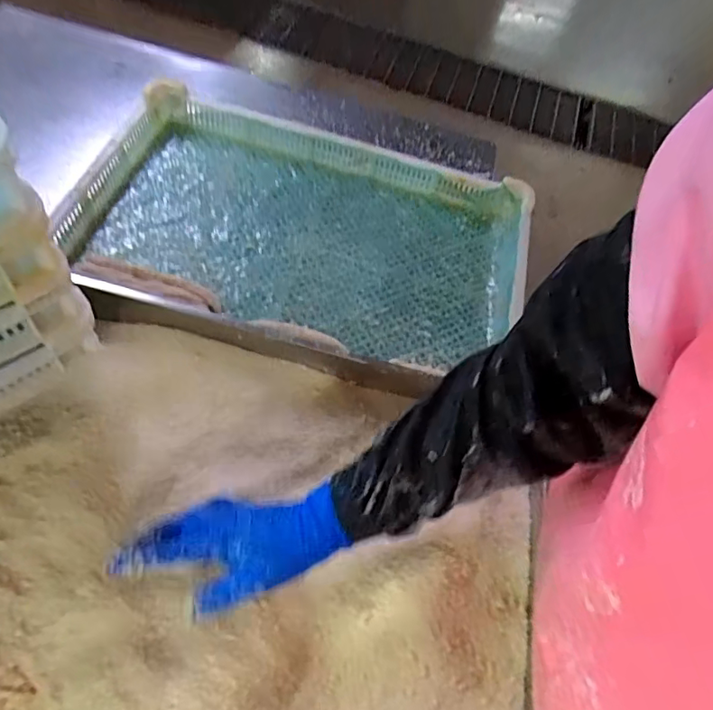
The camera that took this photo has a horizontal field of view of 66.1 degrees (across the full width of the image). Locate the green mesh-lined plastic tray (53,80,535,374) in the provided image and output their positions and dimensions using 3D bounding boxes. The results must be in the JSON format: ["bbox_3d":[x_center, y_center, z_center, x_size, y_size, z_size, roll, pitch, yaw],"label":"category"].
[{"bbox_3d":[-0.067,-0.166,0.753,0.593,0.080,0.388,16,57,1],"label":"green mesh-lined plastic tray"}]

